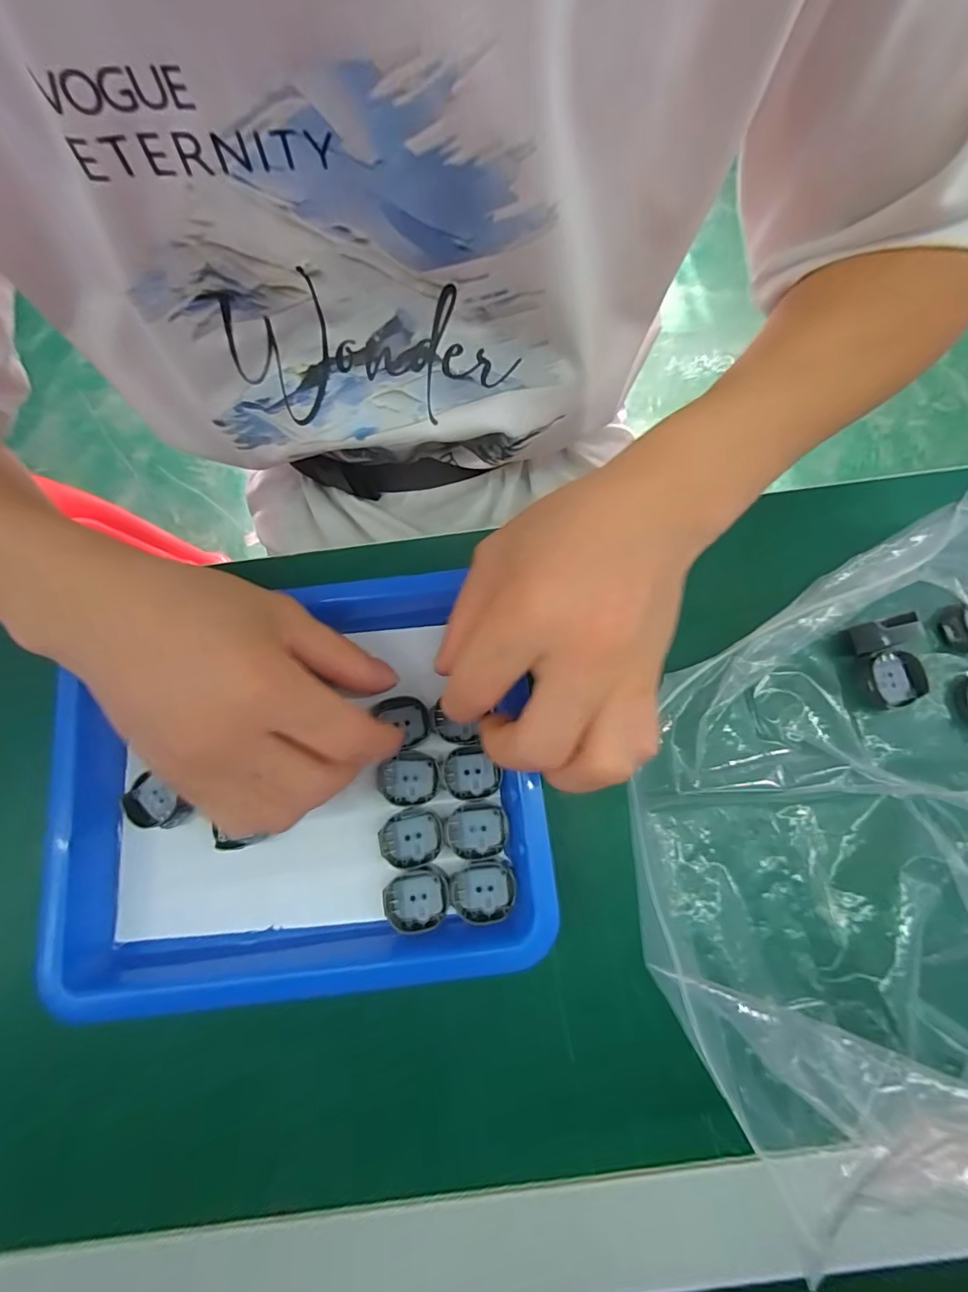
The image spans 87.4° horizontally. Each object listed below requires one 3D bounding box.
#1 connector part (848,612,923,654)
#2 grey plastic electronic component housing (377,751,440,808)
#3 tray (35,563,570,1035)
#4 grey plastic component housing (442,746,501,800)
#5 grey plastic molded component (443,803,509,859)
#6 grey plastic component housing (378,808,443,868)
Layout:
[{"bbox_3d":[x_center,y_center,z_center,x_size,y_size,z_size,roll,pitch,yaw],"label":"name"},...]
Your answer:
[{"bbox_3d":[0.191,-0.006,0.240,0.020,0.022,0.013,-14,78,-1],"label":"connector part"},{"bbox_3d":[-0.035,0.062,0.236,0.028,0.004,0.024,-11,78,-1],"label":"grey plastic electronic component housing"},{"bbox_3d":[-0.088,0.062,0.237,0.213,0.029,0.185,-10,78,-1],"label":"tray"},{"bbox_3d":[-0.006,0.059,0.236,0.026,0.004,0.023,-12,78,-1],"label":"grey plastic component housing"},{"bbox_3d":[-0.003,0.084,0.231,0.027,0.005,0.023,-3,78,1],"label":"grey plastic molded component"},{"bbox_3d":[-0.034,0.087,0.231,0.028,0.005,0.024,-9,78,-1],"label":"grey plastic component housing"}]

